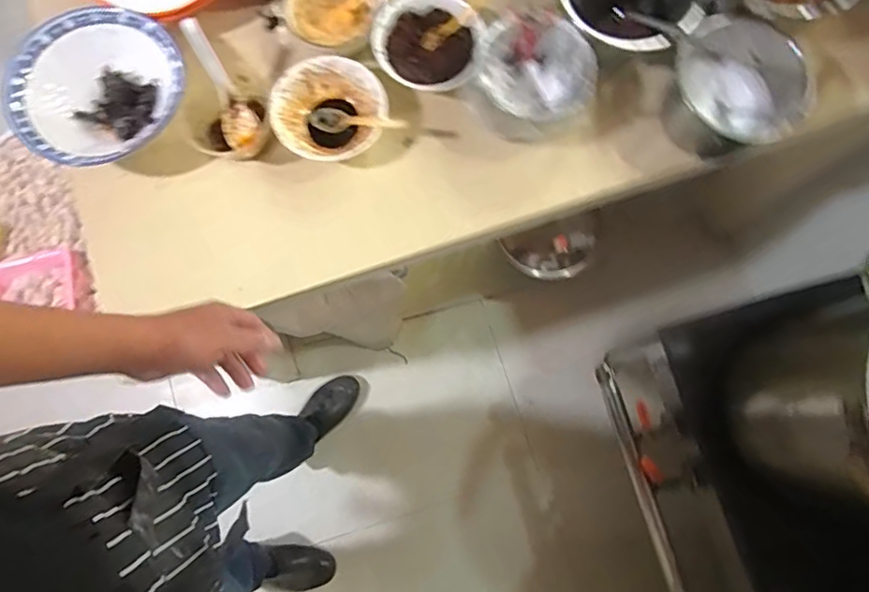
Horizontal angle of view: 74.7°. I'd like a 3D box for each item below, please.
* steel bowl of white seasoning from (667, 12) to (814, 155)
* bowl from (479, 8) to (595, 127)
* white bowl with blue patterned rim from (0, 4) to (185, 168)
[{"bbox_3d":[0.353,-0.246,0.685,0.130,0.089,0.146,-18,79,-5],"label":"steel bowl of white seasoning"},{"bbox_3d":[0.119,-0.256,0.689,0.129,0.073,0.135,0,78,-1],"label":"bowl"},{"bbox_3d":[-0.380,-0.231,0.653,0.189,0.048,0.184,-43,82,-9],"label":"white bowl with blue patterned rim"}]

